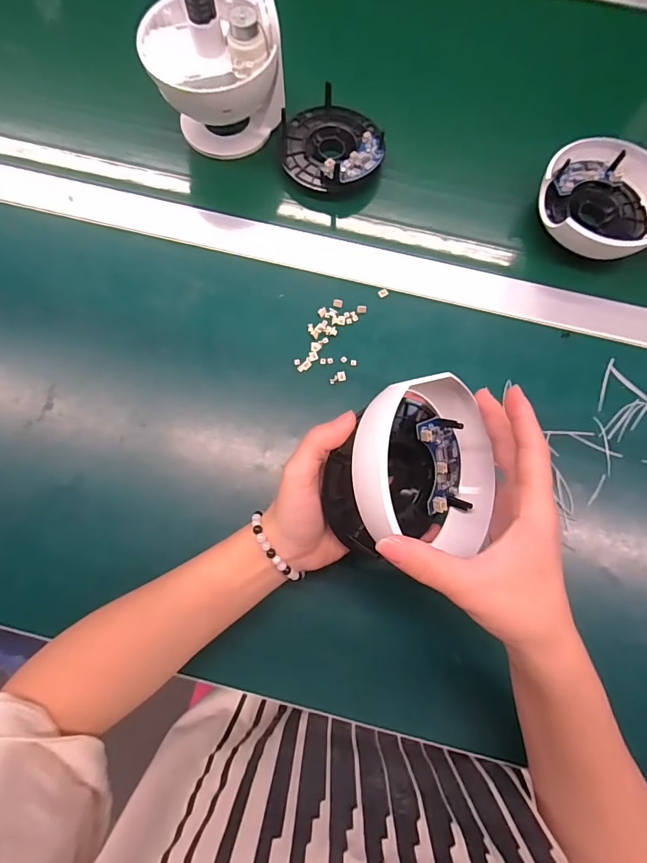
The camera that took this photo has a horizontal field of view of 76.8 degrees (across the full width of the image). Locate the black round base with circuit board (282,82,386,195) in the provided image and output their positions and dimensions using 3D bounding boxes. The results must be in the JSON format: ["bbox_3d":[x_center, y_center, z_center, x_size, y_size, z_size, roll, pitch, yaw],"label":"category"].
[{"bbox_3d":[0.010,-0.282,0.399,0.102,0.029,0.091,29,76,6],"label":"black round base with circuit board"}]

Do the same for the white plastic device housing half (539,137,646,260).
[{"bbox_3d":[0.256,-0.209,0.378,0.114,0.038,0.106,0,75,-1],"label":"white plastic device housing half"}]

